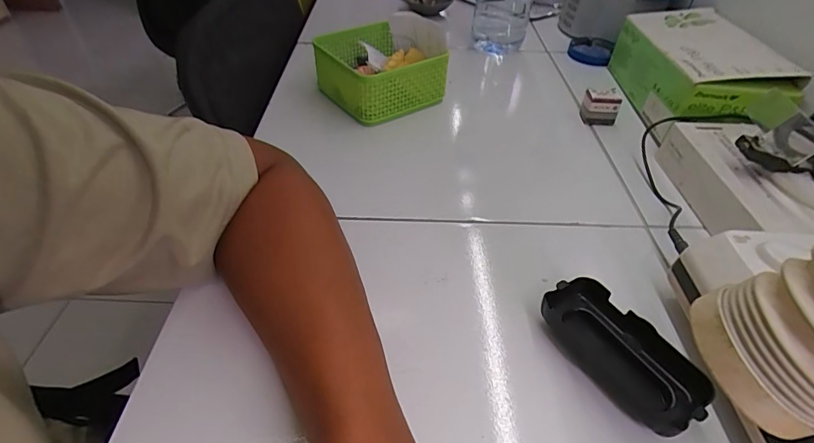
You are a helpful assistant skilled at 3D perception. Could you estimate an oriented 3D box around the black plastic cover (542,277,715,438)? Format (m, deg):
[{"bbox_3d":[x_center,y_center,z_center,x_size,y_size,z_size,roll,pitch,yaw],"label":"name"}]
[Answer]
[{"bbox_3d":[0.146,0.087,0.298,0.053,0.023,0.108,-24,49,-24],"label":"black plastic cover"}]

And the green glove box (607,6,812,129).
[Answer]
[{"bbox_3d":[0.352,-0.188,0.542,0.117,0.084,0.217,5,44,1],"label":"green glove box"}]

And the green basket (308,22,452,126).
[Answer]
[{"bbox_3d":[-0.038,-0.191,0.552,0.135,0.076,0.144,-22,48,-22],"label":"green basket"}]

